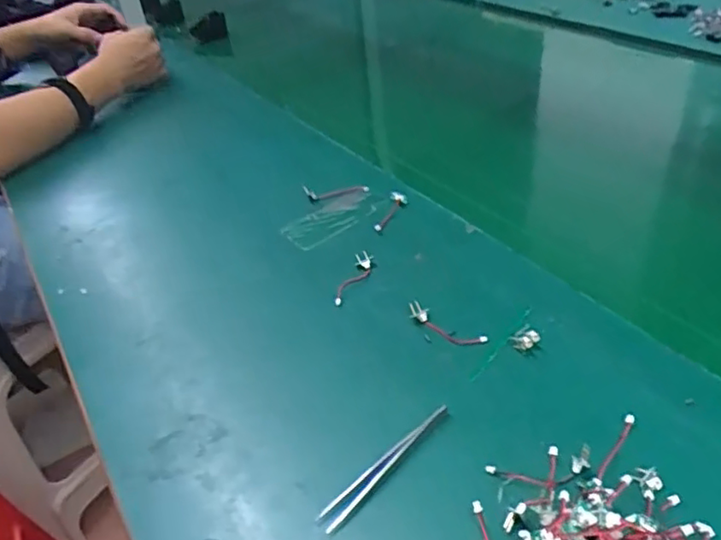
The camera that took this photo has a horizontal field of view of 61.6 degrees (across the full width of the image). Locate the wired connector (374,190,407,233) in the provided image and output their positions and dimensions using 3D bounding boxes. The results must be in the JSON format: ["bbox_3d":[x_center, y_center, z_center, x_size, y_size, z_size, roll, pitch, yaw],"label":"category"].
[{"bbox_3d":[0.026,-0.054,0.556,0.013,0.011,0.060,10,41,22],"label":"wired connector"}]

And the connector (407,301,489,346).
[{"bbox_3d":[0.060,0.039,0.436,0.064,0.005,0.016,25,48,36],"label":"connector"}]

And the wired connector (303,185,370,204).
[{"bbox_3d":[-0.023,-0.076,0.590,0.063,0.012,0.016,-12,37,-4],"label":"wired connector"}]

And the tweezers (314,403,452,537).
[{"bbox_3d":[0.015,0.114,0.359,0.103,0.008,0.012,-34,44,-30],"label":"tweezers"}]

